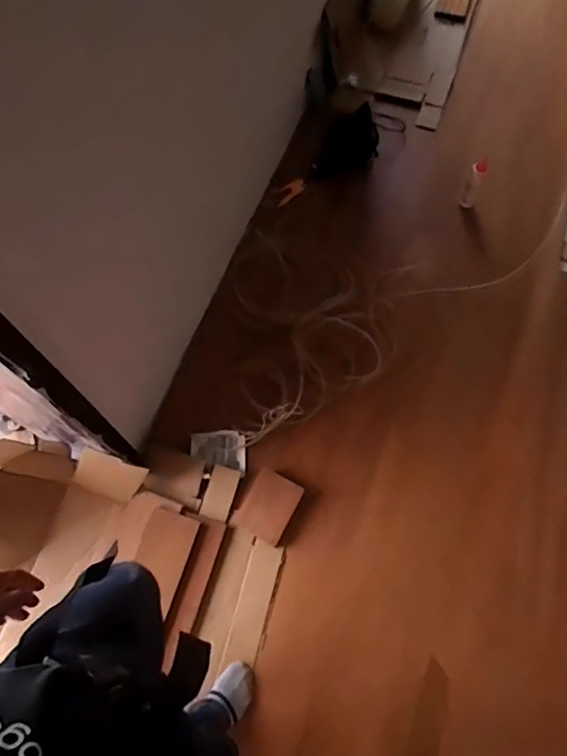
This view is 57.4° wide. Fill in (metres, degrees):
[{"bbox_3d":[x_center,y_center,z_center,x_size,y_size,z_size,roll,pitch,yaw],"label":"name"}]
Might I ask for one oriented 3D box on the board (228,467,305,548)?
[{"bbox_3d":[-0.046,0.366,1.490,0.150,0.022,0.183,26,67,9],"label":"board"}]

